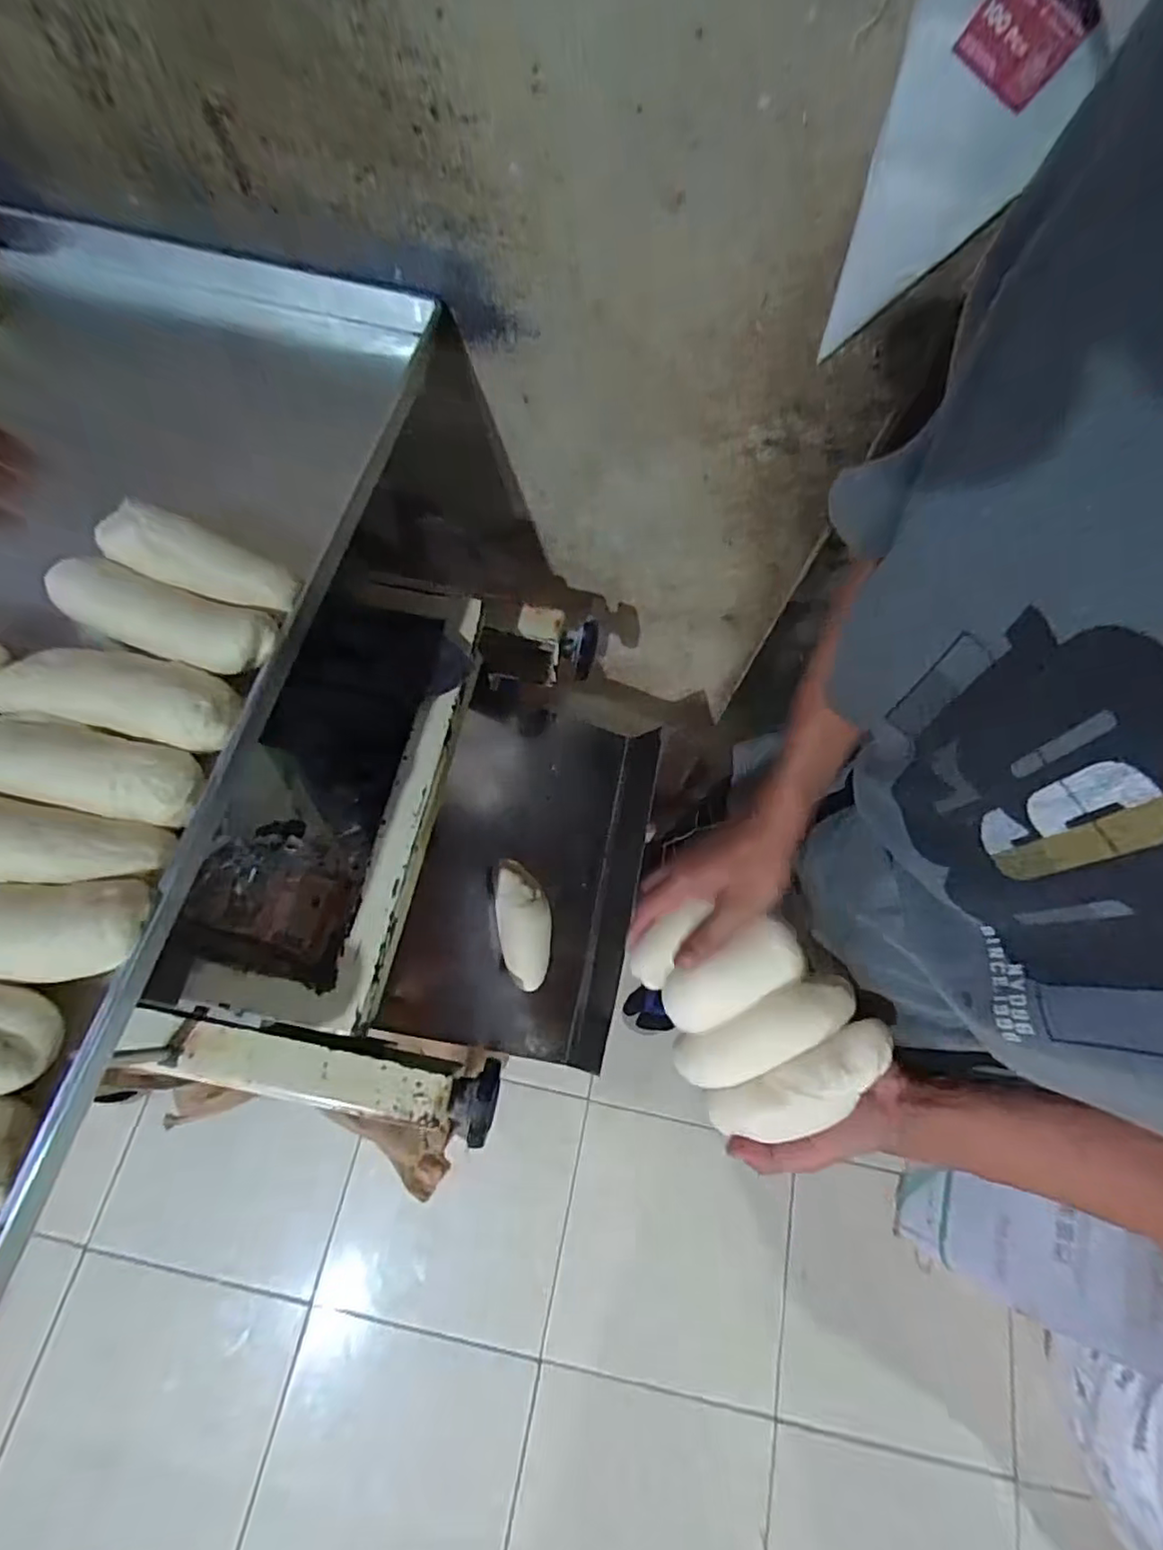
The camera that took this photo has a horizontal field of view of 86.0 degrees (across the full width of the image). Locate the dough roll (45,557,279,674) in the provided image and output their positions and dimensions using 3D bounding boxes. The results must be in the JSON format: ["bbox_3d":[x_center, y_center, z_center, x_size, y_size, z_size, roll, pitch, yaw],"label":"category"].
[{"bbox_3d":[-0.264,-0.100,0.379,0.159,0.032,0.044,19,70,4],"label":"dough roll"}]

